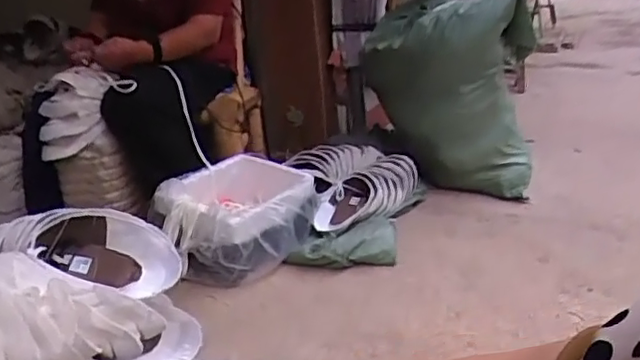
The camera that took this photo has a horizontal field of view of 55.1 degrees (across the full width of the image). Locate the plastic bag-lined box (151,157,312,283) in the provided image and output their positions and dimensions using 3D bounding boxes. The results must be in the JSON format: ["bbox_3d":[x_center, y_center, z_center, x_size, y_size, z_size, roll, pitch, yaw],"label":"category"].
[{"bbox_3d":[-0.199,0.085,1.526,0.302,0.209,0.389,2,19,21],"label":"plastic bag-lined box"}]

